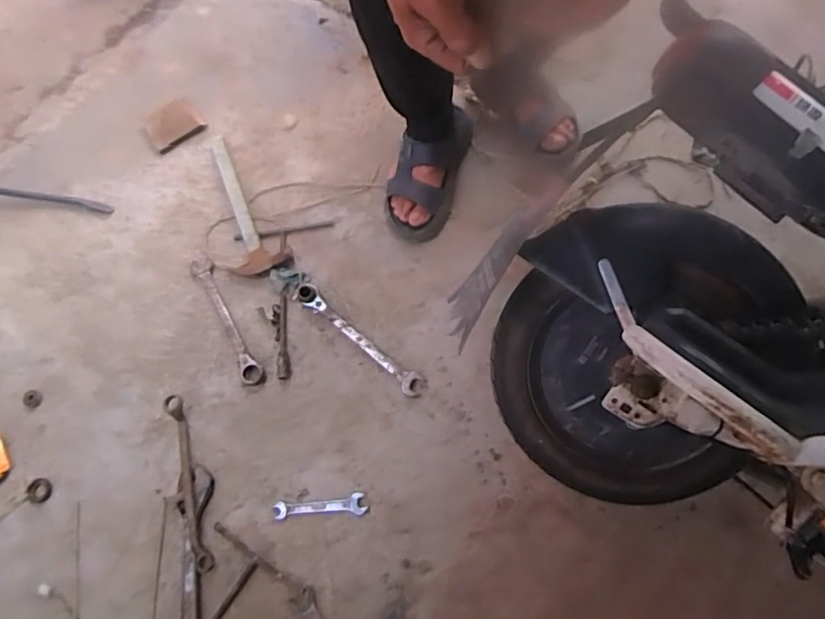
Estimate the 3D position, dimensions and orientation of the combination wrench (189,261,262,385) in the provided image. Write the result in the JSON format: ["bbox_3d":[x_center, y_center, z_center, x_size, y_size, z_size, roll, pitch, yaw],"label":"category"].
[{"bbox_3d":[-0.341,0.018,0.986,0.037,0.017,0.267,-31,67,-7],"label":"combination wrench"}]

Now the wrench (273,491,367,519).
[{"bbox_3d":[-0.150,0.317,0.872,0.147,0.014,0.031,-4,78,-1],"label":"wrench"}]

